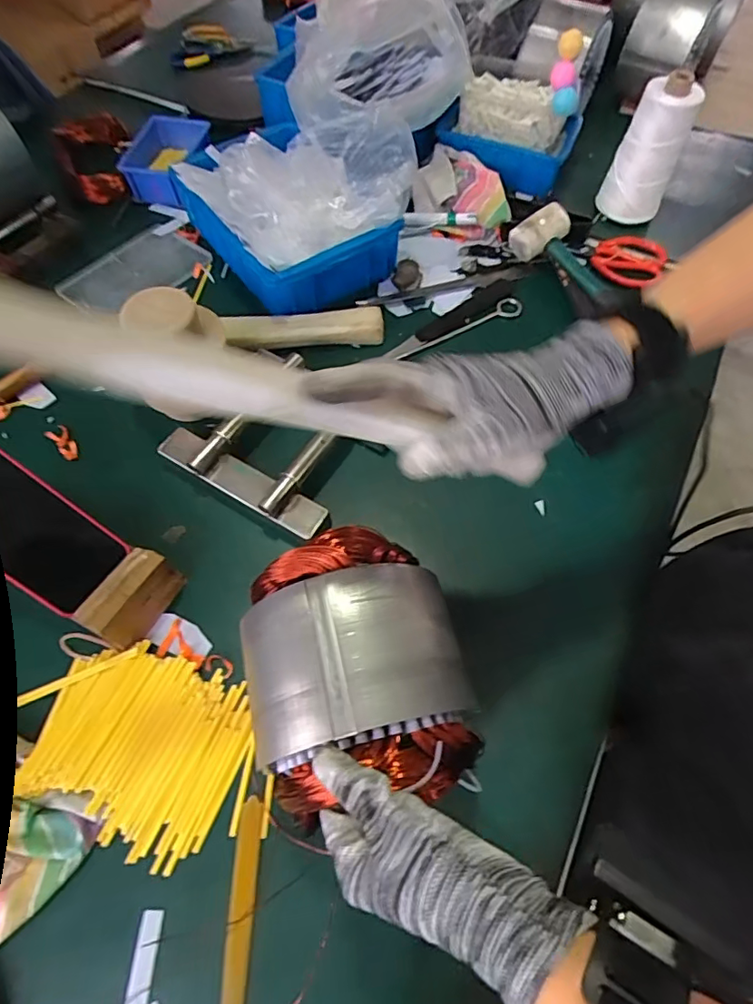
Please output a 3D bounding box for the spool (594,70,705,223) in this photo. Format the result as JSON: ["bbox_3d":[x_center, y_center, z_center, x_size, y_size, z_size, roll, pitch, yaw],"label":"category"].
[{"bbox_3d":[0.382,-0.502,0.752,0.082,0.168,0.084,14,50,5],"label":"spool"}]

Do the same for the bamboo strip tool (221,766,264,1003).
[{"bbox_3d":[-0.100,0.327,0.384,0.019,0.005,0.233,1,61,-2],"label":"bamboo strip tool"}]

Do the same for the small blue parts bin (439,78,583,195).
[{"bbox_3d":[0.205,-0.555,0.809,0.166,0.095,0.162,39,68,19],"label":"small blue parts bin"}]

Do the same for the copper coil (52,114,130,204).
[{"bbox_3d":[-0.432,-0.528,0.814,0.094,0.060,0.151,-11,62,-8],"label":"copper coil"}]

